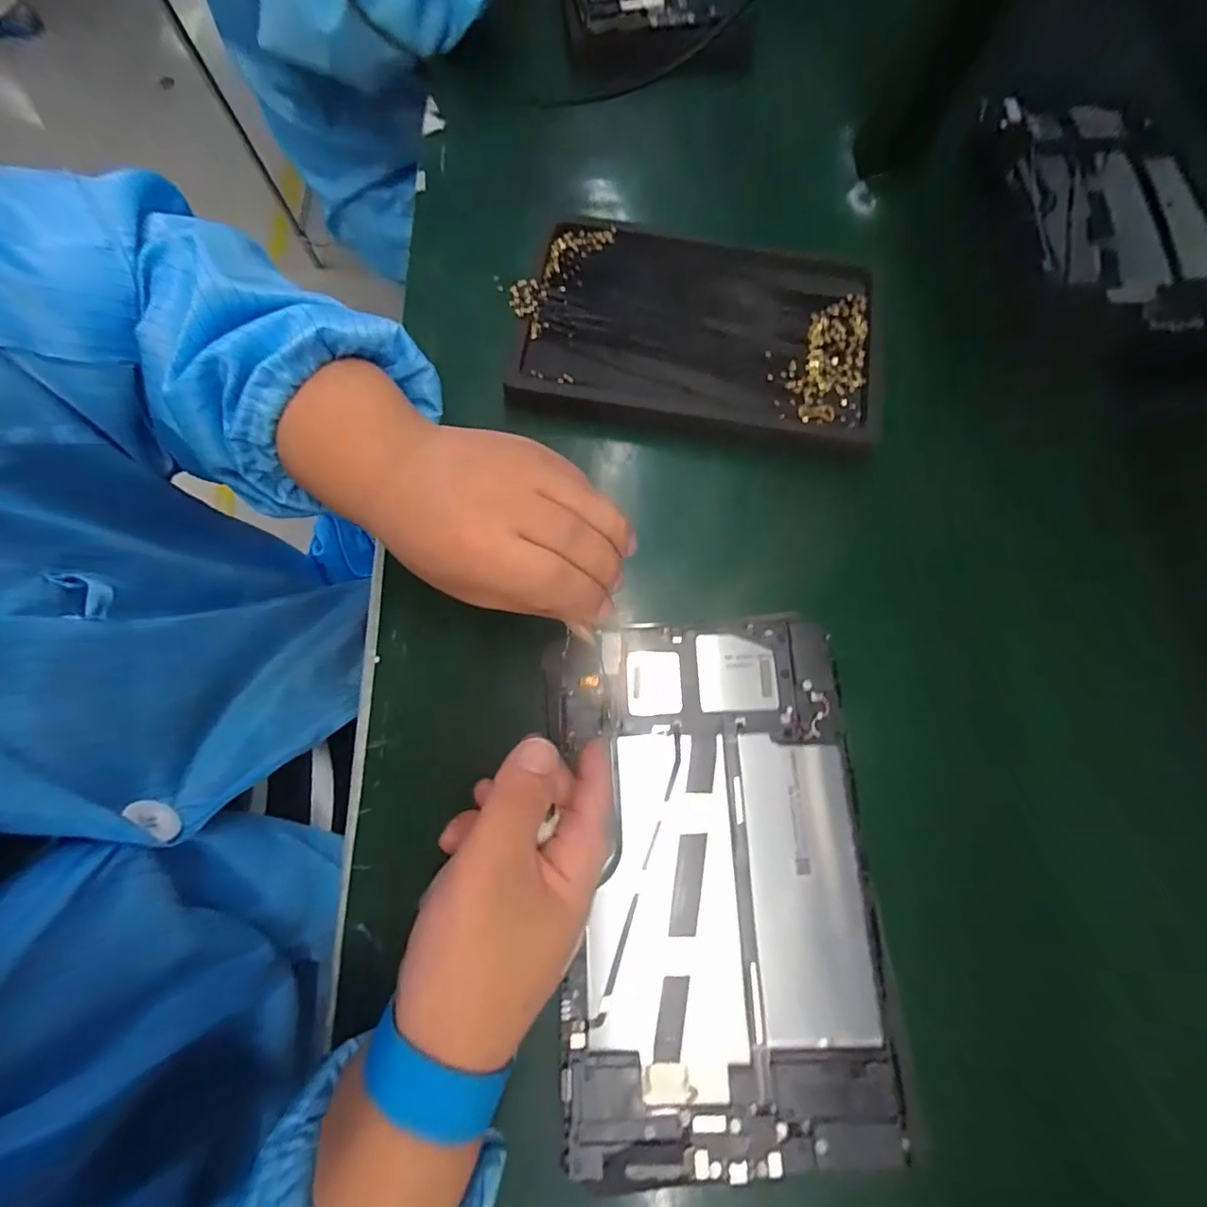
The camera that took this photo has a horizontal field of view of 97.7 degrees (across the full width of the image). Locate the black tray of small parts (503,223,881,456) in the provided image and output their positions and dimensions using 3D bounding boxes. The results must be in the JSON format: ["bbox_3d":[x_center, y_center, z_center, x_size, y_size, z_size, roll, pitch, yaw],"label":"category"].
[{"bbox_3d":[0.065,-0.187,0.371,0.243,0.028,0.151,6,72,1],"label":"black tray of small parts"}]

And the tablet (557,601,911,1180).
[{"bbox_3d":[0.053,0.126,0.259,0.148,0.009,0.238,-3,72,-2],"label":"tablet"}]

